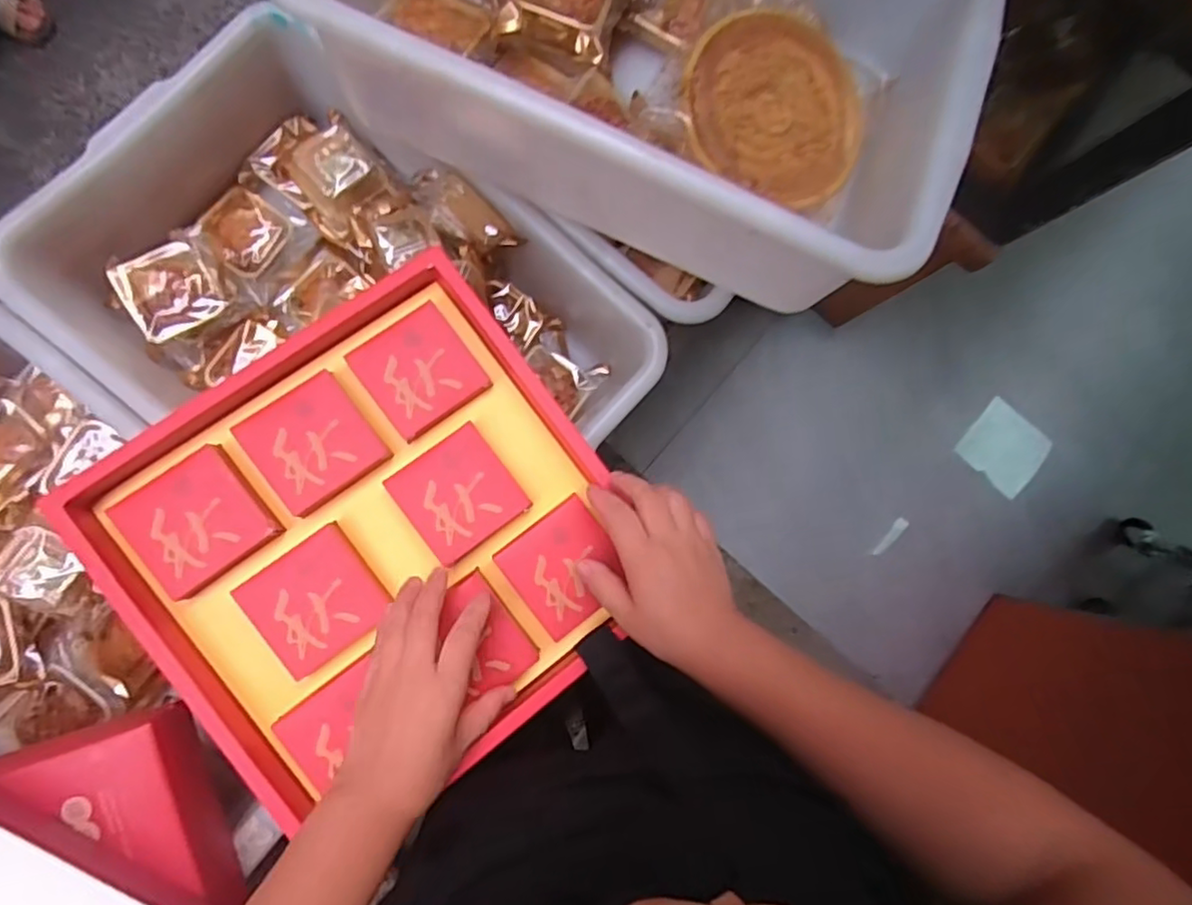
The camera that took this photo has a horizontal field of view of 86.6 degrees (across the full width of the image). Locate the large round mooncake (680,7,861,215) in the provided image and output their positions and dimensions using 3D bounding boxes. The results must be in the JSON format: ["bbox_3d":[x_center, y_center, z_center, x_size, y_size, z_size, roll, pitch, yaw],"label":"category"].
[{"bbox_3d":[0.164,-0.311,0.577,0.173,0.032,0.154,14,84,-7],"label":"large round mooncake"}]

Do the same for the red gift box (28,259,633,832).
[{"bbox_3d":[-0.168,0.066,0.501,0.339,0.045,0.346,-36,91,-9],"label":"red gift box"}]

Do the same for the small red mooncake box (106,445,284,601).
[{"bbox_3d":[-0.300,0.052,0.478,0.082,0.032,0.084,-38,92,-9],"label":"small red mooncake box"}]

